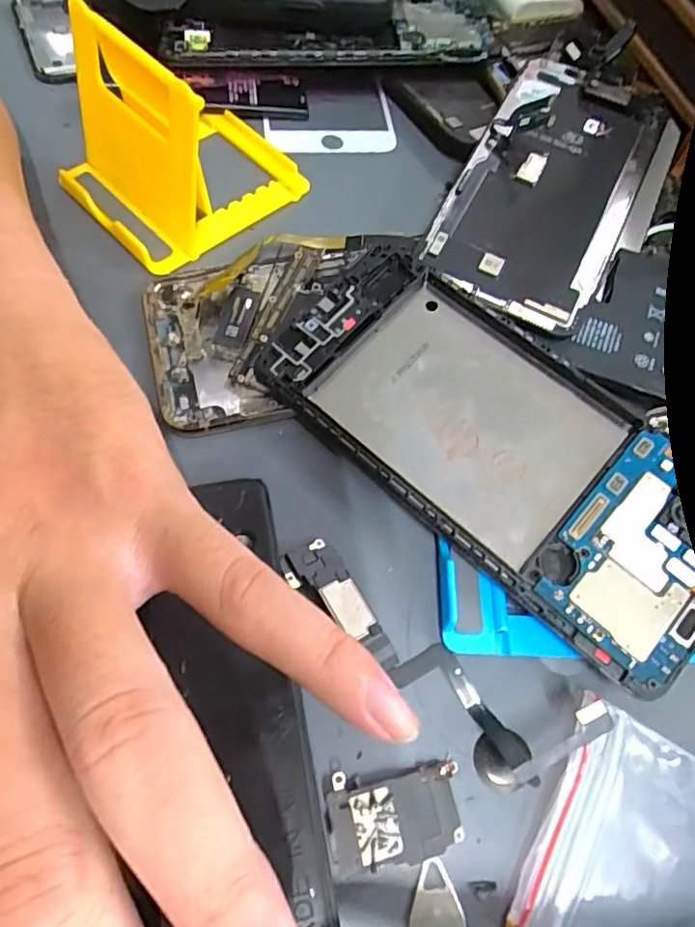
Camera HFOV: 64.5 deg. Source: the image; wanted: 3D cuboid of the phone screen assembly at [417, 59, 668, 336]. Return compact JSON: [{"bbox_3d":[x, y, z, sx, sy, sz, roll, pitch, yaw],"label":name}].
[{"bbox_3d":[0.082,-0.114,0.220,0.065,0.011,0.133,27,64,7],"label":"phone screen assembly"}]

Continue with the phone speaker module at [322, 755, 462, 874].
[{"bbox_3d":[0.012,0.091,0.143,0.034,0.010,0.021,-3,65,-7],"label":"phone speaker module"}]

